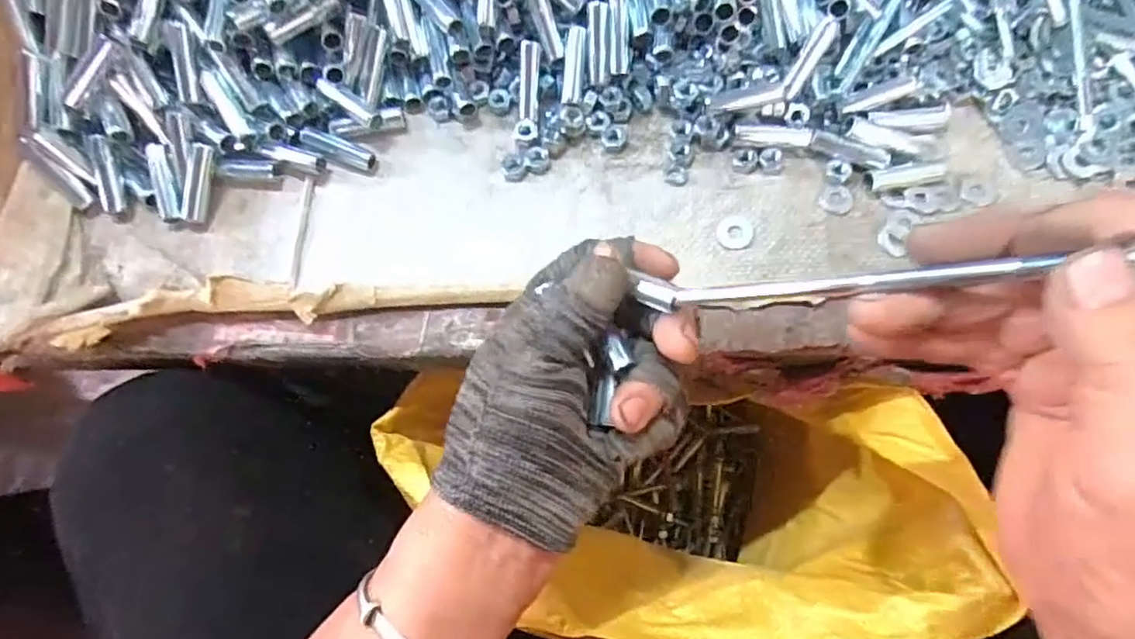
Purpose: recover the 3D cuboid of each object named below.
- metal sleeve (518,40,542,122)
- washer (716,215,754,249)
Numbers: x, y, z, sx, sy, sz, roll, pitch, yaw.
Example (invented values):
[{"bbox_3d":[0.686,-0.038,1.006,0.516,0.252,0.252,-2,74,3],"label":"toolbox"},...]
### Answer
[{"bbox_3d":[-0.022,-0.133,0.346,0.011,0.007,0.041,5,106,3],"label":"metal sleeve"},{"bbox_3d":[0.090,-0.047,0.332,0.018,0.004,0.019,-1,72,2],"label":"washer"}]

